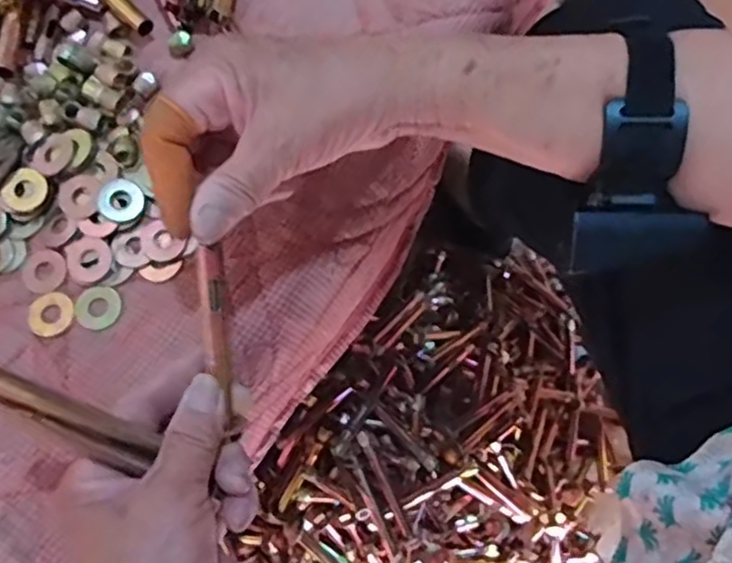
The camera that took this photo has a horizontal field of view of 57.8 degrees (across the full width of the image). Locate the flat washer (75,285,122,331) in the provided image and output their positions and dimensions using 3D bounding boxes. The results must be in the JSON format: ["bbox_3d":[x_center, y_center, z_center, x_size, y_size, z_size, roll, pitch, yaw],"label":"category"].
[{"bbox_3d":[-0.142,0.014,0.351,0.024,0.004,0.024,0,75,0],"label":"flat washer"}]

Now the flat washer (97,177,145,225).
[{"bbox_3d":[-0.133,-0.044,0.358,0.025,0.004,0.024,35,78,8],"label":"flat washer"}]

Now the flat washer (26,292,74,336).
[{"bbox_3d":[-0.167,0.017,0.349,0.024,0.004,0.023,0,75,0],"label":"flat washer"}]

